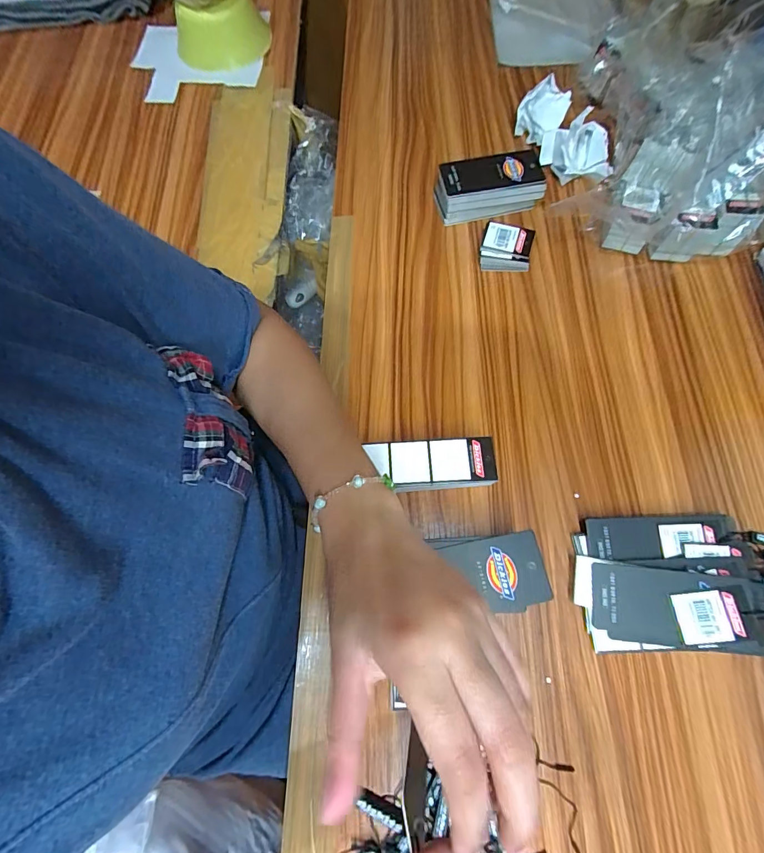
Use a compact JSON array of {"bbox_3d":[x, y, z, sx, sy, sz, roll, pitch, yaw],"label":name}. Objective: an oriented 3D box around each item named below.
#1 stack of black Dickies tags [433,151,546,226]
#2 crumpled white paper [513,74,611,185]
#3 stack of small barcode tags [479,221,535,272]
[{"bbox_3d":[0.118,-0.267,0.440,0.108,0.045,0.052,-10,71,-1],"label":"stack of black Dickies tags"},{"bbox_3d":[0.208,-0.332,0.450,0.065,0.054,0.134,-42,74,-12],"label":"crumpled white paper"},{"bbox_3d":[0.134,-0.192,0.423,0.052,0.025,0.045,10,71,5],"label":"stack of small barcode tags"}]

